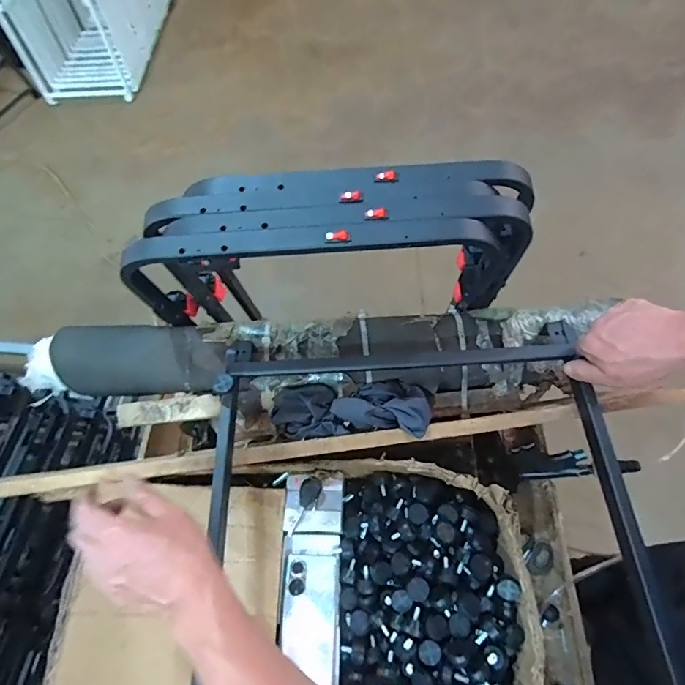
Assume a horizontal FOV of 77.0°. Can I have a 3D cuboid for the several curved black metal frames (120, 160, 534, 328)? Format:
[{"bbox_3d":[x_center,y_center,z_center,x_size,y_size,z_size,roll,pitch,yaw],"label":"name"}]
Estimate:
[{"bbox_3d":[-0.010,-0.117,0.620,0.515,0.226,0.152,1,63,4],"label":"several curved black metal frames"}]

